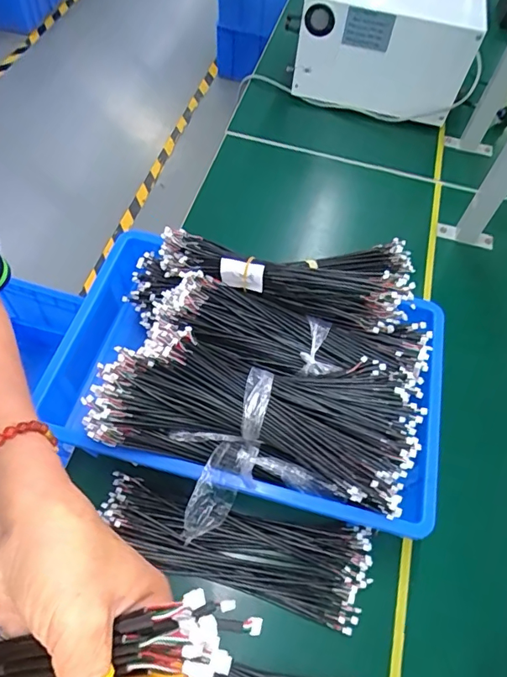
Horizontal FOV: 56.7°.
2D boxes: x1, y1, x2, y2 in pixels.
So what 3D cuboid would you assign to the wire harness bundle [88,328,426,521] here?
[{"bbox_3d":[0.003,0.073,0.493,0.319,0.051,0.140,13,59,3],"label":"wire harness bundle"}]

